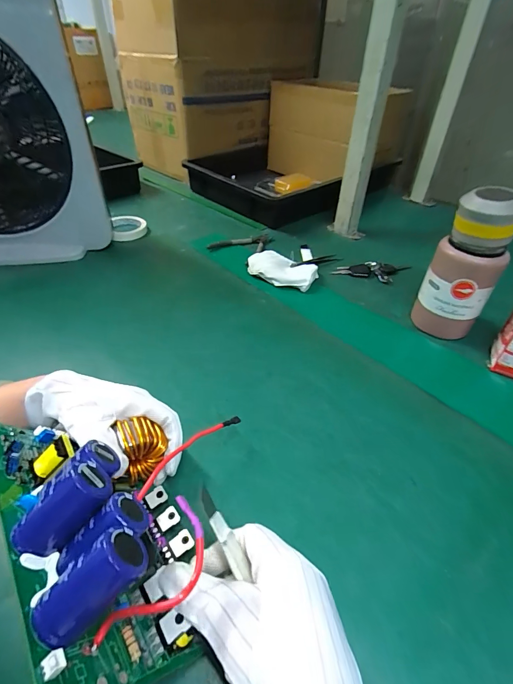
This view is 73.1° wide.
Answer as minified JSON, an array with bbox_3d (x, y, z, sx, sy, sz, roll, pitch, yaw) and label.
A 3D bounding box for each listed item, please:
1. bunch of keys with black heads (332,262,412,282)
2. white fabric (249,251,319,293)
[{"bbox_3d":[0.234,-0.141,0.681,0.158,0.017,0.059,0,41,-3],"label":"bunch of keys with black heads"},{"bbox_3d":[0.046,-0.135,0.656,0.131,0.026,0.085,21,45,20],"label":"white fabric"}]

